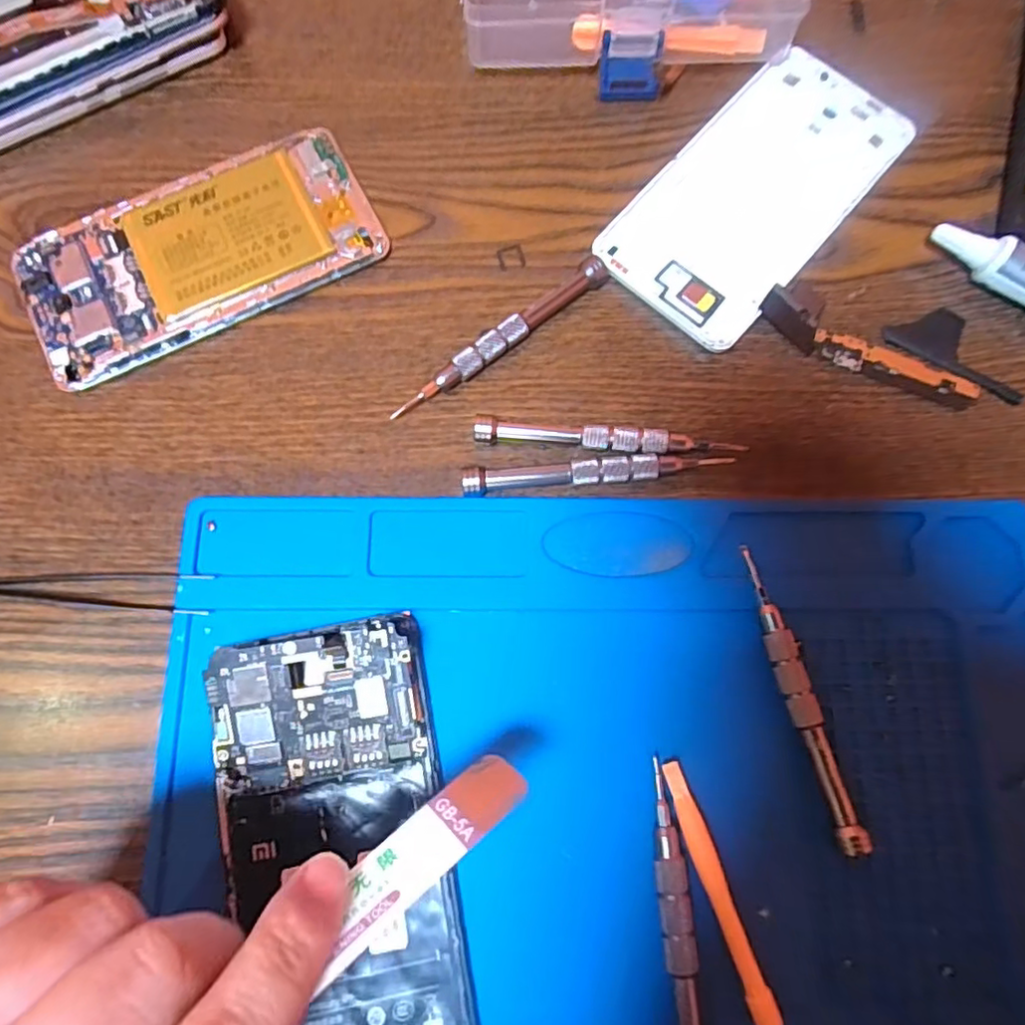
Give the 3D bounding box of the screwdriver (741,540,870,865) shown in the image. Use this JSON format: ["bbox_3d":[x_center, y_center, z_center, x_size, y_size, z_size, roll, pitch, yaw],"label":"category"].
[{"bbox_3d":[0.100,0.064,0.213,0.010,0.010,0.104,-16,78,-4],"label":"screwdriver"}]

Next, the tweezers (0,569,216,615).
[{"bbox_3d":[-0.169,0.026,0.225,0.114,0.006,0.014,4,78,1],"label":"tweezers"}]

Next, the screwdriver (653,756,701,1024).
[{"bbox_3d":[0.054,0.136,0.195,0.011,0.007,0.101,-4,78,-1],"label":"screwdriver"}]

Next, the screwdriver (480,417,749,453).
[{"bbox_3d":[0.037,-0.028,0.234,0.101,0.012,0.009,3,78,0],"label":"screwdriver"}]

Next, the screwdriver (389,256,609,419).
[{"bbox_3d":[-0.004,-0.069,0.243,0.102,0.010,0.010,-39,81,-8],"label":"screwdriver"}]

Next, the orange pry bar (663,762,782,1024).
[{"bbox_3d":[0.068,0.125,0.201,0.009,0.005,0.083,-19,78,-4],"label":"orange pry bar"}]

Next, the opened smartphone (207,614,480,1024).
[{"bbox_3d":[-0.056,0.113,0.199,0.071,0.013,0.147,-11,83,-4],"label":"opened smartphone"}]

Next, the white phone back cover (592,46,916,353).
[{"bbox_3d":[0.106,-0.139,0.262,0.072,0.007,0.146,41,80,8],"label":"white phone back cover"}]

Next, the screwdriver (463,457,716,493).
[{"bbox_3d":[0.031,-0.016,0.231,0.099,0.011,0.011,-5,78,-1],"label":"screwdriver"}]

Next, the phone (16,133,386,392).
[{"bbox_3d":[-0.127,-0.107,0.251,0.140,0.009,0.066,-27,79,-6],"label":"phone"}]

